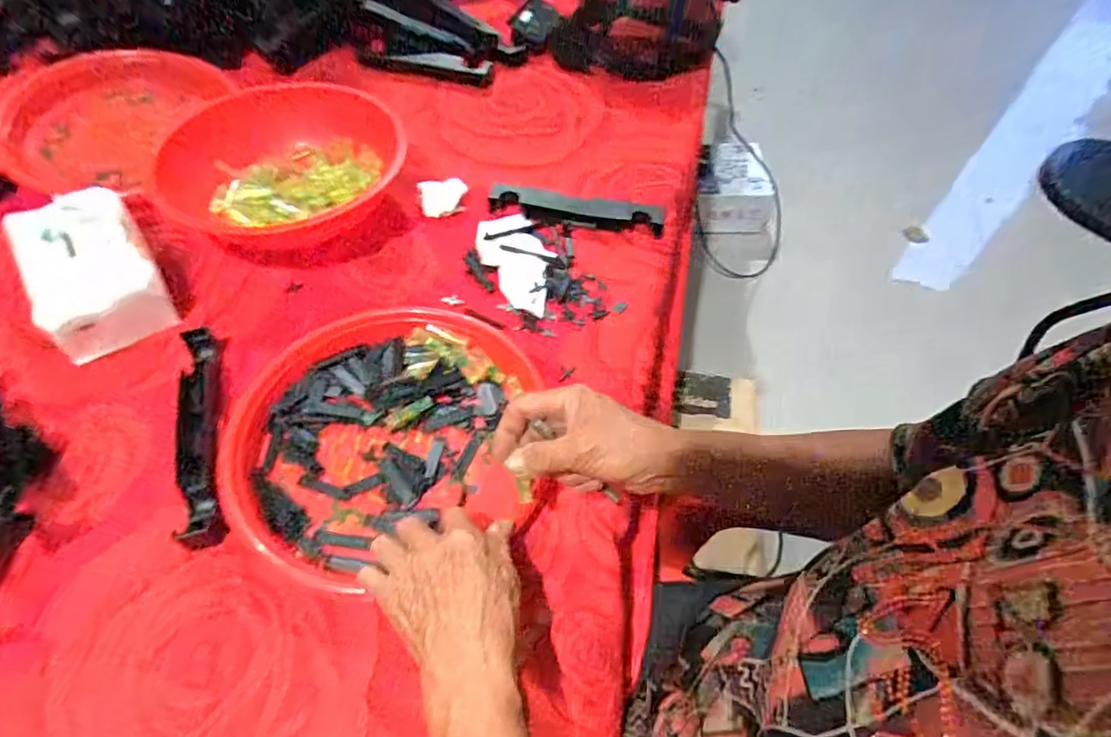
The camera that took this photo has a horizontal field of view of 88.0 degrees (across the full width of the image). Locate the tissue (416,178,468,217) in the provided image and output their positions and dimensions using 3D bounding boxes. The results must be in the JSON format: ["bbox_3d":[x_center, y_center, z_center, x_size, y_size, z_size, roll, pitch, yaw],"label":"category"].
[{"bbox_3d":[-0.124,-0.193,0.639,0.052,0.023,0.035,-13,57,-11],"label":"tissue"}]

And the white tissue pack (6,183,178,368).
[{"bbox_3d":[-0.430,-0.093,0.535,0.097,0.060,0.163,-31,62,-21],"label":"white tissue pack"}]

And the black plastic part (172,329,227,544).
[{"bbox_3d":[-0.290,0.046,0.466,0.030,0.026,0.193,-15,57,-12],"label":"black plastic part"}]

